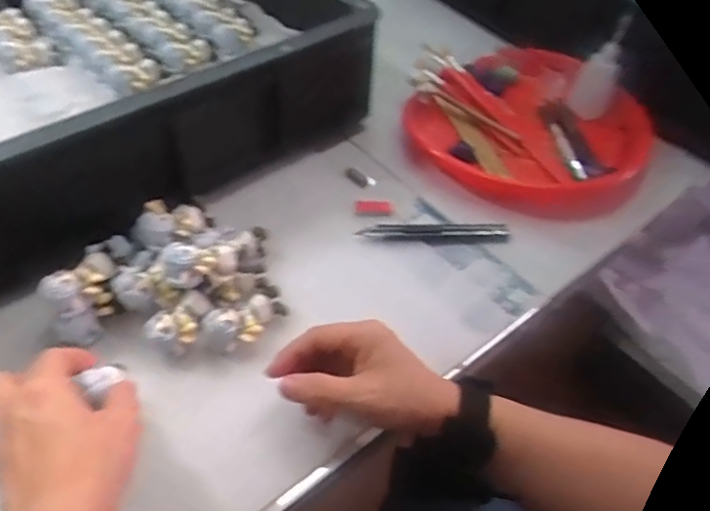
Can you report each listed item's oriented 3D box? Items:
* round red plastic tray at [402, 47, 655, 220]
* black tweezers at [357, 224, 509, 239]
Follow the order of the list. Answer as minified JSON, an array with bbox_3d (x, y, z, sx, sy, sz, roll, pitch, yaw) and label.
[{"bbox_3d":[0.187,-0.142,0.633,0.236,0.047,0.232,2,48,-3],"label":"round red plastic tray"},{"bbox_3d":[0.072,-0.022,0.543,0.135,0.009,0.015,0,49,-5],"label":"black tweezers"}]

